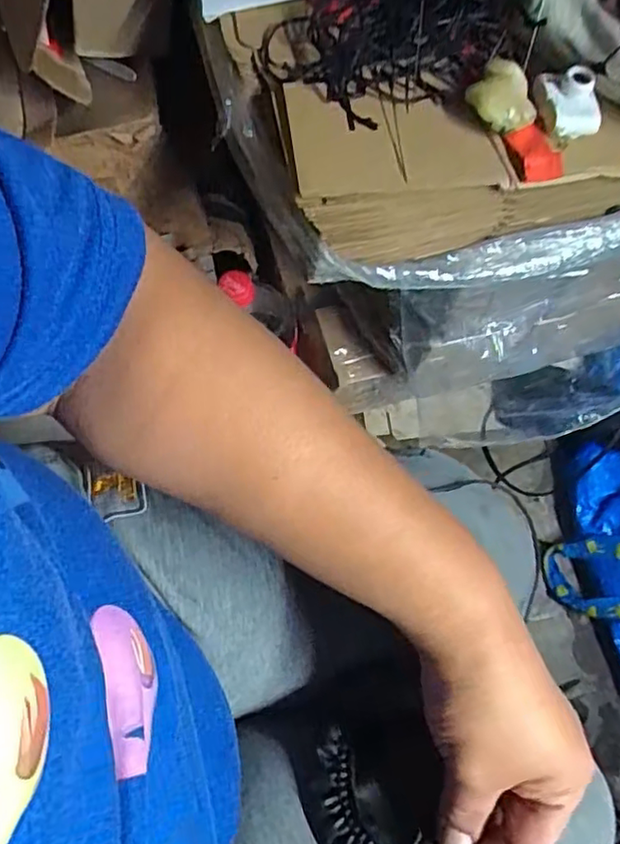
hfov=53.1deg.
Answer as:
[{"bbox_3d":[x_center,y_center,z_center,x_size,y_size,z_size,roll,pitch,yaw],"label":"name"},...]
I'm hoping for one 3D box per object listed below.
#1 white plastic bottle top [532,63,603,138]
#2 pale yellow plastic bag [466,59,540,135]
[{"bbox_3d":[0.156,-0.194,0.373,0.036,0.021,0.036,-3,70,-2],"label":"white plastic bottle top"},{"bbox_3d":[0.114,-0.190,0.363,0.040,0.019,0.035,28,72,8],"label":"pale yellow plastic bag"}]

